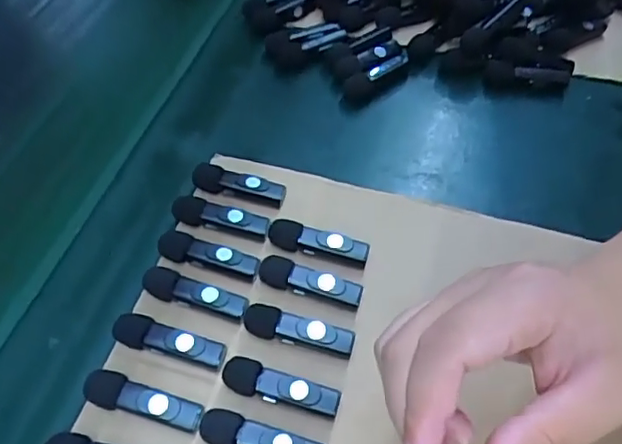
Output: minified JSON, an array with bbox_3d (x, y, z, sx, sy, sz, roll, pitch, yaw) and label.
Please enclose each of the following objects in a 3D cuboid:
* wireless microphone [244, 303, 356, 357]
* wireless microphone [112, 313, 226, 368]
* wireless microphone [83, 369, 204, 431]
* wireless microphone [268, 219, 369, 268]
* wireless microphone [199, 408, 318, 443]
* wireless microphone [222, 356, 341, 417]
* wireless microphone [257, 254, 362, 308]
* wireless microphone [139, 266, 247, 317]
[{"bbox_3d":[-0.007,0.063,0.337,0.065,0.017,0.017,13,55,7],"label":"wireless microphone"},{"bbox_3d":[-0.082,0.070,0.333,0.066,0.017,0.017,14,55,8],"label":"wireless microphone"},{"bbox_3d":[-0.090,0.097,0.313,0.064,0.018,0.019,12,54,7],"label":"wireless microphone"},{"bbox_3d":[0.004,0.014,0.374,0.064,0.018,0.015,14,55,8],"label":"wireless microphone"},{"bbox_3d":[-0.025,0.113,0.300,0.066,0.011,0.018,12,54,7],"label":"wireless microphone"},{"bbox_3d":[-0.016,0.090,0.316,0.064,0.014,0.018,14,55,8],"label":"wireless microphone"},{"bbox_3d":[-0.001,0.037,0.355,0.064,0.018,0.016,17,55,10],"label":"wireless microphone"},{"bbox_3d":[-0.069,0.042,0.351,0.063,0.011,0.018,12,54,7],"label":"wireless microphone"}]

